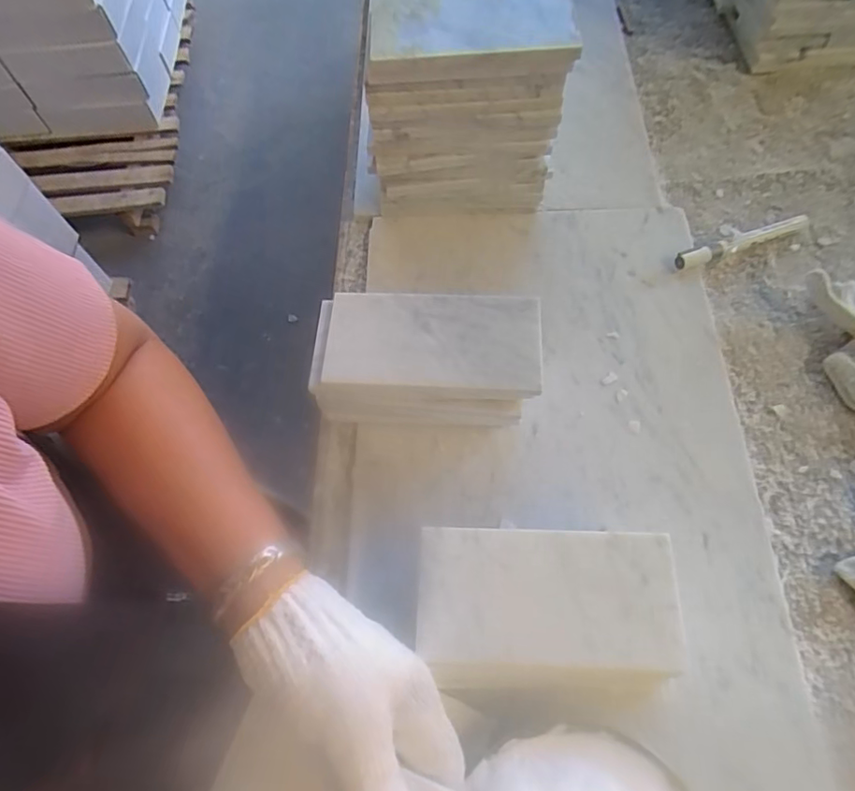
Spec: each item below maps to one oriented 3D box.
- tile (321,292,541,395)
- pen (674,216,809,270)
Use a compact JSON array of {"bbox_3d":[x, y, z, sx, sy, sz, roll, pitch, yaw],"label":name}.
[{"bbox_3d":[0.004,-0.039,0.383,0.147,0.010,0.072,3,67,4],"label":"tile"},{"bbox_3d":[0.286,-0.140,0.486,0.141,0.014,0.014,-20,65,-12],"label":"pen"}]

